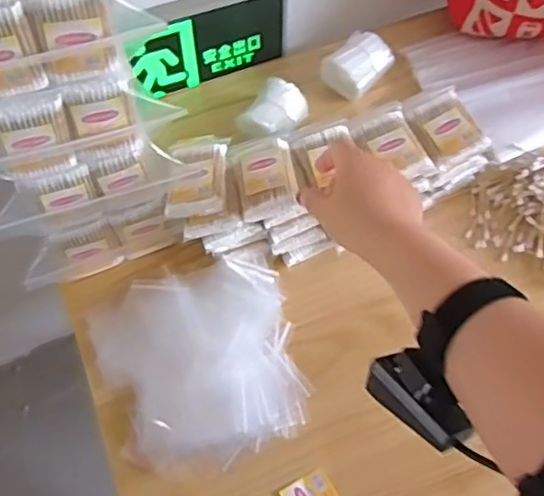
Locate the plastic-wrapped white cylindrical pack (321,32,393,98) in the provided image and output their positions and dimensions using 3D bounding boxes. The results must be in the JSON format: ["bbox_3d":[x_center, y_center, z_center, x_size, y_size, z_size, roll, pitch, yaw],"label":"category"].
[{"bbox_3d":[0.102,-0.219,0.759,0.055,0.042,0.078,37,66,22],"label":"plastic-wrapped white cylindrical pack"}]

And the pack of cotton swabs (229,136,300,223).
[{"bbox_3d":[-0.006,-0.069,0.614,0.055,0.030,0.070,-11,58,-4],"label":"pack of cotton swabs"}]

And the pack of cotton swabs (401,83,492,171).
[{"bbox_3d":[0.170,-0.125,0.640,0.059,0.020,0.092,-21,59,-11],"label":"pack of cotton swabs"}]

